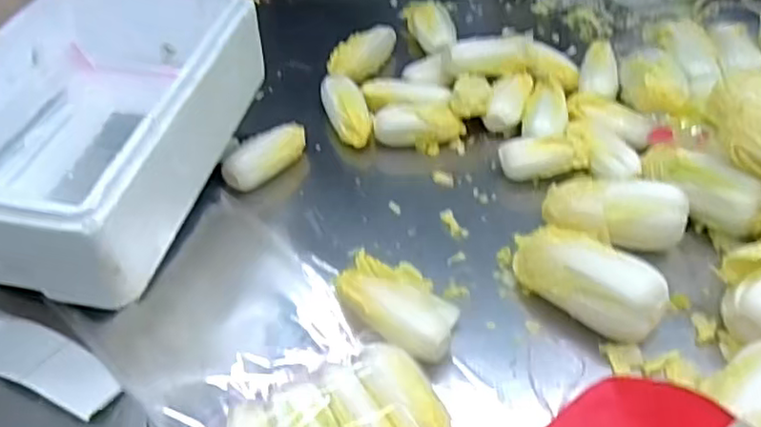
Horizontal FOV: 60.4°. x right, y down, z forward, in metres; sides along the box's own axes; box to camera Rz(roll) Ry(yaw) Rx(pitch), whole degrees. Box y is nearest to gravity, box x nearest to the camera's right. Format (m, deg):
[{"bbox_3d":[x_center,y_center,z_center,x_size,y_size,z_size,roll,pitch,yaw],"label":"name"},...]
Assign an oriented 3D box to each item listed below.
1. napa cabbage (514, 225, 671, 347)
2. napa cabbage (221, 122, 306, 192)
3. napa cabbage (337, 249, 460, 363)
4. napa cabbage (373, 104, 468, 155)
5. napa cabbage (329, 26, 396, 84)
[{"bbox_3d":[0.202,0.063,0.640,0.148,0.067,0.077,26,52,26],"label":"napa cabbage"},{"bbox_3d":[-0.141,-0.069,0.816,0.048,0.046,0.117,33,56,31],"label":"napa cabbage"},{"bbox_3d":[0.017,0.082,0.653,0.094,0.046,0.154,-33,52,-25],"label":"napa cabbage"},{"bbox_3d":[0.051,-0.113,0.839,0.113,0.050,0.057,6,46,10],"label":"napa cabbage"},{"bbox_3d":[-0.030,-0.226,0.954,0.063,0.051,0.134,17,49,20],"label":"napa cabbage"}]

